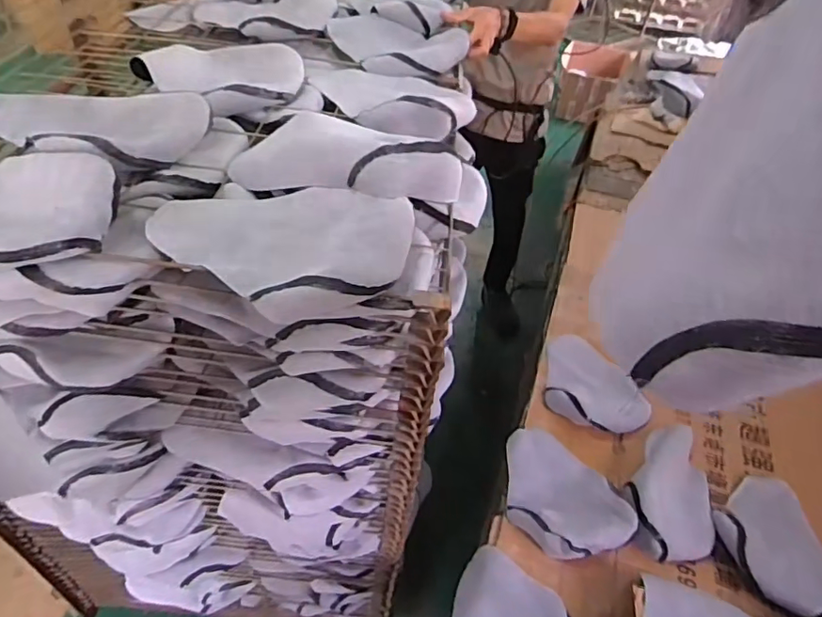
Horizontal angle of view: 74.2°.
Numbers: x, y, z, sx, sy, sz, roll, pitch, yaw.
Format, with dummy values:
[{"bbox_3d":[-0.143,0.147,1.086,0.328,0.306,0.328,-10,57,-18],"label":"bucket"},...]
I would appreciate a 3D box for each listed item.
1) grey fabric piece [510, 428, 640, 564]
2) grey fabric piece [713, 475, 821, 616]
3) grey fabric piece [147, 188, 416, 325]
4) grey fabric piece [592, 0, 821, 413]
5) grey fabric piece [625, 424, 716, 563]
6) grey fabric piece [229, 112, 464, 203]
[{"bbox_3d":[0.284,0.322,0.993,0.203,0.076,0.260,11,44,4],"label":"grey fabric piece"},{"bbox_3d":[0.612,0.379,0.920,0.153,0.055,0.257,5,44,-3],"label":"grey fabric piece"},{"bbox_3d":[-0.142,-0.083,0.573,0.275,0.066,0.172,17,45,9],"label":"grey fabric piece"},{"bbox_3d":[0.162,-0.053,0.230,0.030,0.206,0.139,9,11,-35],"label":"grey fabric piece"},{"bbox_3d":[0.485,0.324,0.997,0.152,0.046,0.293,23,46,15],"label":"grey fabric piece"},{"bbox_3d":[-0.082,-0.176,0.650,0.286,0.085,0.098,18,45,10],"label":"grey fabric piece"}]

